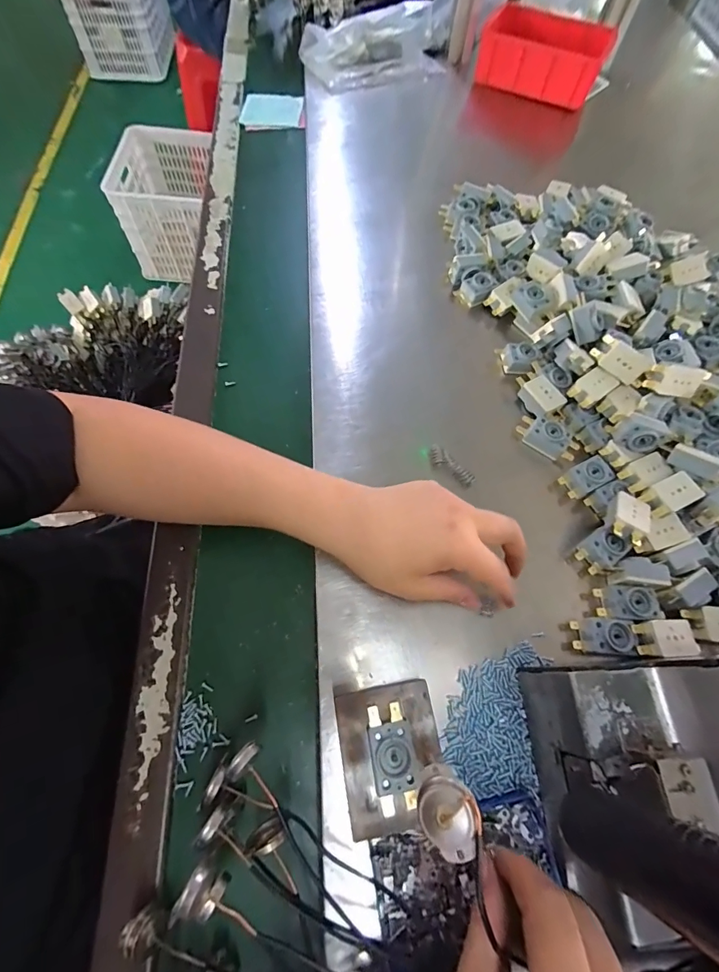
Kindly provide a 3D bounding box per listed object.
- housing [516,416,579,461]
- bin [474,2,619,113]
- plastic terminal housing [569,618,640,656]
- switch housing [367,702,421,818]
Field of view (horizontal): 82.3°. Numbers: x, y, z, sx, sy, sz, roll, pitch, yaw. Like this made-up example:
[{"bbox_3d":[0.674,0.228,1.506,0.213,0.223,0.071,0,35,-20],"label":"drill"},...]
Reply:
[{"bbox_3d":[0.180,-0.047,0.394,0.057,0.021,0.025,34,68,12],"label":"housing"},{"bbox_3d":[0.307,-0.719,0.685,0.198,0.067,0.140,29,67,10],"label":"bin"},{"bbox_3d":[0.191,0.118,0.321,0.044,0.012,0.025,5,65,-1],"label":"plastic terminal housing"},{"bbox_3d":[0.022,0.171,0.259,0.028,0.010,0.058,-8,66,-7],"label":"switch housing"}]

